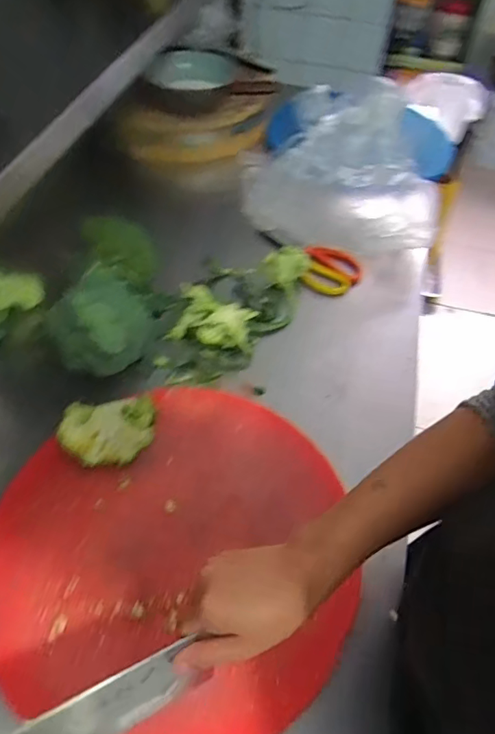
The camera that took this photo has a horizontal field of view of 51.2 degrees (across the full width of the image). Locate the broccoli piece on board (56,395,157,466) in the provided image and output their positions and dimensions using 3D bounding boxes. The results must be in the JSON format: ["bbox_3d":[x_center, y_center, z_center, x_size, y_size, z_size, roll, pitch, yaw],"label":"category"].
[{"bbox_3d":[-0.169,0.080,0.631,0.111,0.060,0.085,-1,51,-4],"label":"broccoli piece on board"}]

